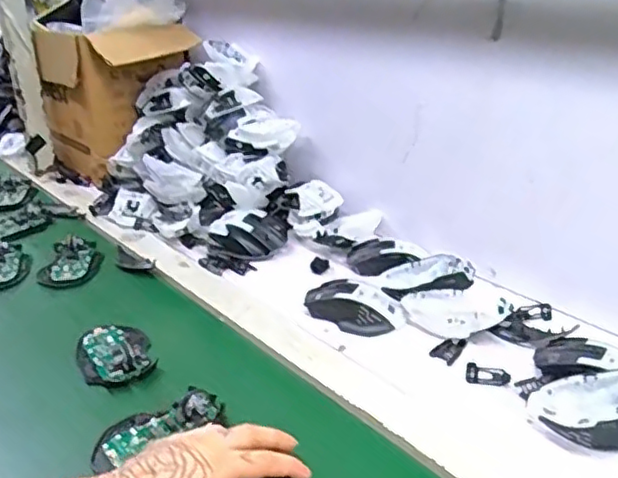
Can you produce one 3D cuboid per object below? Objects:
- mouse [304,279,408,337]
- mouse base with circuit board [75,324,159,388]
[{"bbox_3d":[0.054,0.074,0.736,0.110,0.031,0.068,12,29,25],"label":"mouse"},{"bbox_3d":[-0.203,0.117,0.673,0.072,0.023,0.098,-12,28,-22],"label":"mouse base with circuit board"}]

